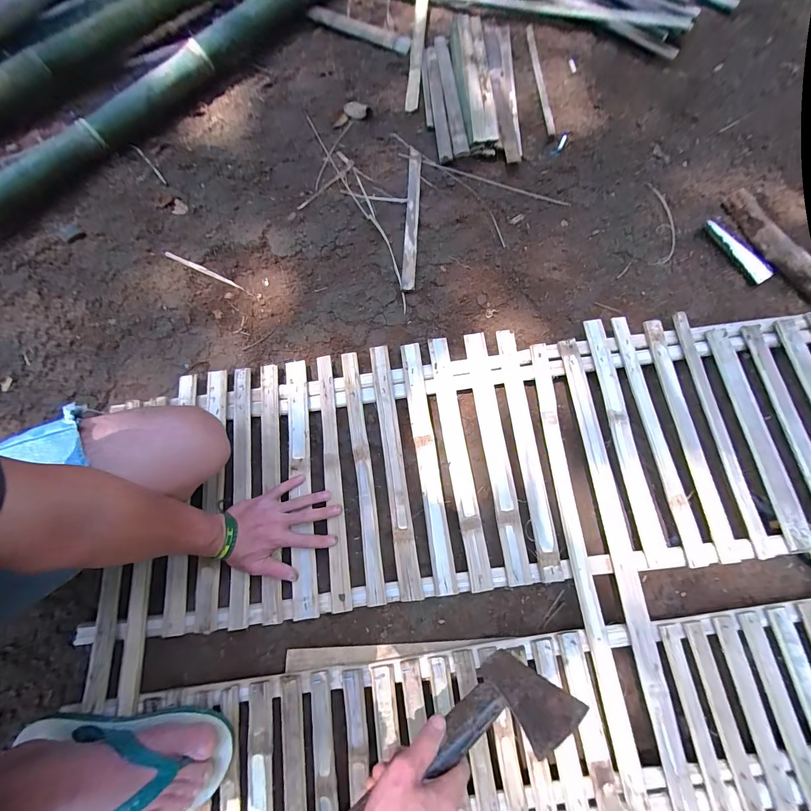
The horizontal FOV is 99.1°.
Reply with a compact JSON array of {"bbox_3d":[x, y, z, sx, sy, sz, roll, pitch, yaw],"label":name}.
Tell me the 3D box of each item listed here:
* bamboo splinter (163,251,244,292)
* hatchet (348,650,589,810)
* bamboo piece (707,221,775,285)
[{"bbox_3d":[-0.410,-0.276,0.704,0.184,0.010,0.013,24,76,9],"label":"bamboo splinter"},{"bbox_3d":[0.039,0.350,0.354,0.271,0.110,0.043,-24,74,-13],"label":"hatchet"},{"bbox_3d":[0.645,-0.301,0.669,0.037,0.025,0.148,-31,75,-7],"label":"bamboo piece"}]

